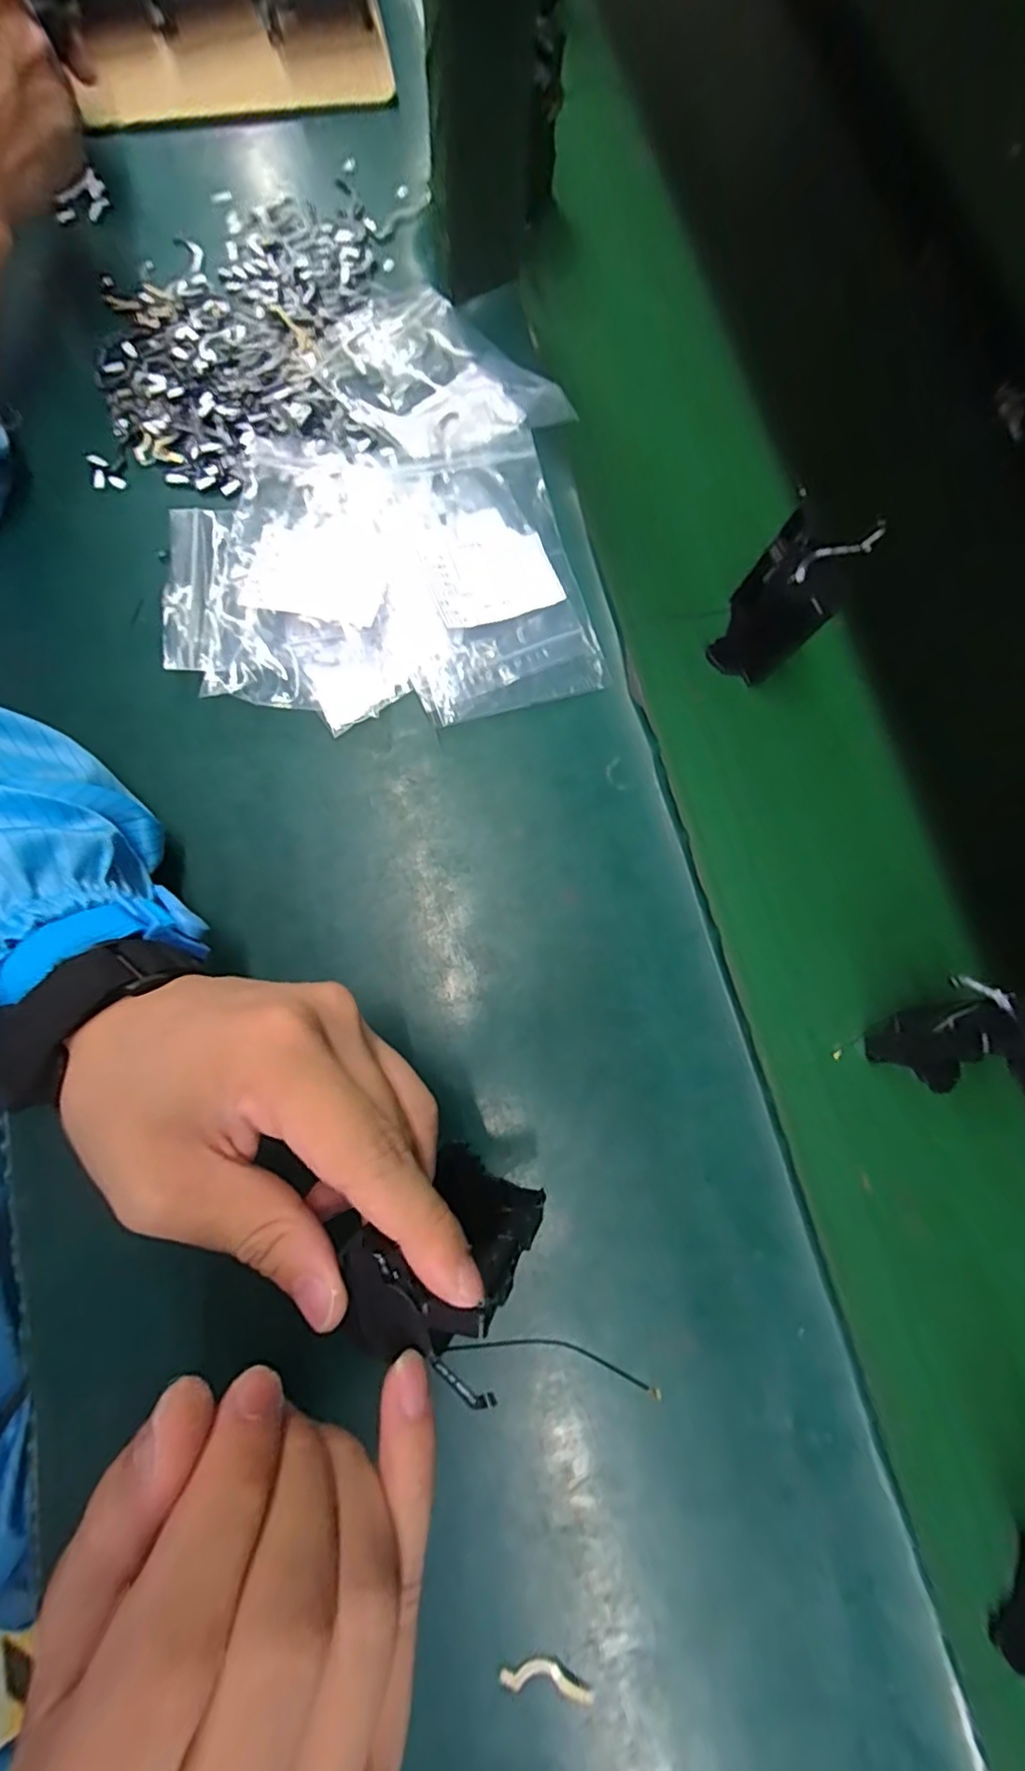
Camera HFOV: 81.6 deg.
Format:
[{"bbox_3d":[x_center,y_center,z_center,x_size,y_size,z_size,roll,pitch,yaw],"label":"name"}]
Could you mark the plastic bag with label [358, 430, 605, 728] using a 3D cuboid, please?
[{"bbox_3d":[-0.015,-0.163,0.317,0.097,0.015,0.146,-16,80,-4],"label":"plastic bag with label"}]

